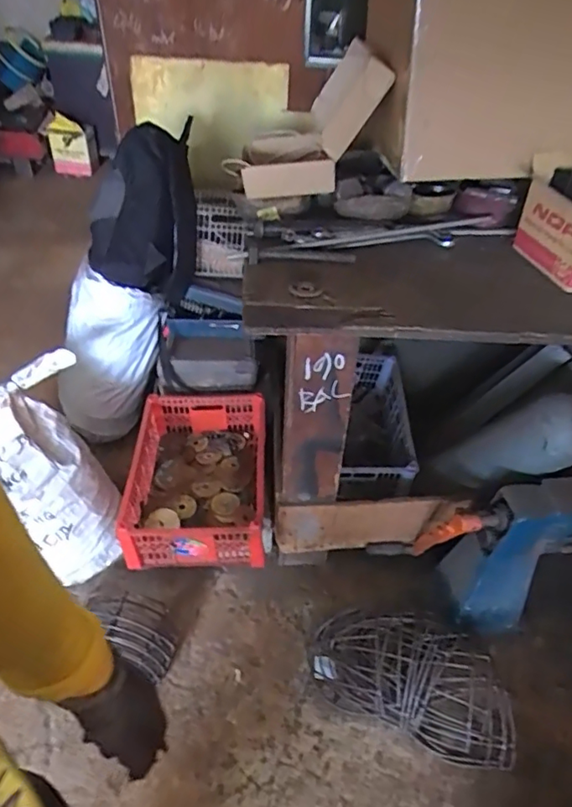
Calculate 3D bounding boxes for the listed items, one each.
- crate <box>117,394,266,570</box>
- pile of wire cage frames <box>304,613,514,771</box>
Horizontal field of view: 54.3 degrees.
[{"bbox_3d":[-0.220,0.180,1.410,0.326,0.169,0.454,1,43,-3],"label":"crate"},{"bbox_3d":[0.281,0.591,1.227,0.448,0.136,0.230,19,45,16],"label":"pile of wire cage frames"}]

